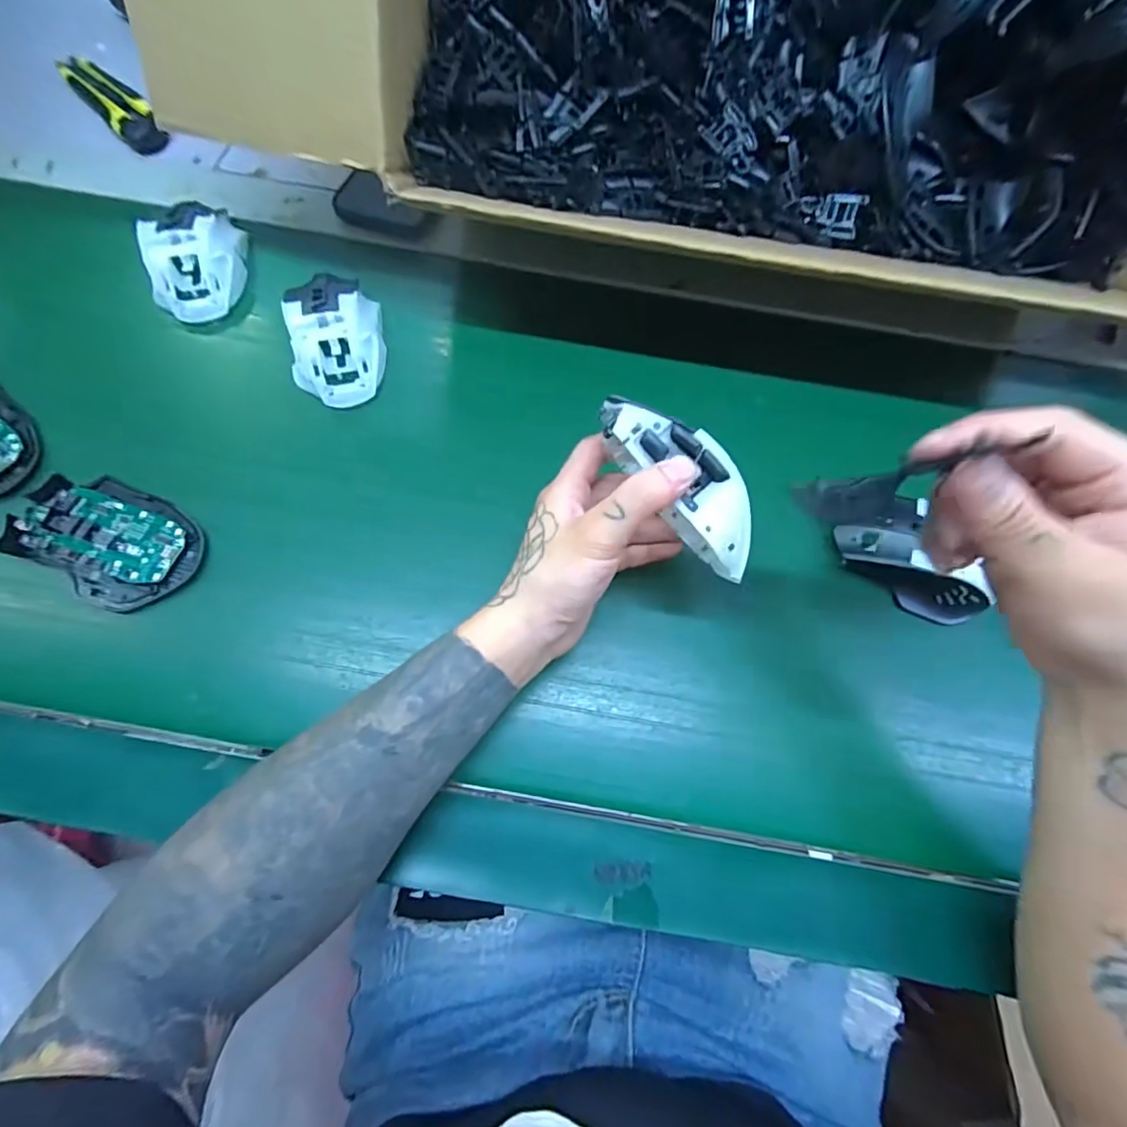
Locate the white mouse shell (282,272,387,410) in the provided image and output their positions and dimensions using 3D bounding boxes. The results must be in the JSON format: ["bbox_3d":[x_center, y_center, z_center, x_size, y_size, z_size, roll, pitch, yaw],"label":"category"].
[{"bbox_3d":[-0.168,-0.165,0.390,0.063,0.040,0.097,-10,68,-3],"label":"white mouse shell"}]

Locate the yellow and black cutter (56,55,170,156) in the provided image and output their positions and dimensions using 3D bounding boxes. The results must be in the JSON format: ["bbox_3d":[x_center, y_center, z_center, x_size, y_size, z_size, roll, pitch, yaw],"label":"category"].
[{"bbox_3d":[-0.407,-0.416,0.481,0.039,0.030,0.142,-42,73,-14],"label":"yellow and black cutter"}]

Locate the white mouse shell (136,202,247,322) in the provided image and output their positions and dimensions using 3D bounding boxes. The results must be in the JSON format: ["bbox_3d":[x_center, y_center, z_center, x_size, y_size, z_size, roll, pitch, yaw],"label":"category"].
[{"bbox_3d":[-0.285,-0.241,0.409,0.059,0.040,0.105,-10,68,-3],"label":"white mouse shell"}]

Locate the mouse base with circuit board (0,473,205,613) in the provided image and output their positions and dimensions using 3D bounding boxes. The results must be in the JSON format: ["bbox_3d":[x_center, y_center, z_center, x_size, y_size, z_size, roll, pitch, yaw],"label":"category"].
[{"bbox_3d":[-0.292,-0.017,0.338,0.115,0.024,0.073,27,71,11],"label":"mouse base with circuit board"}]

